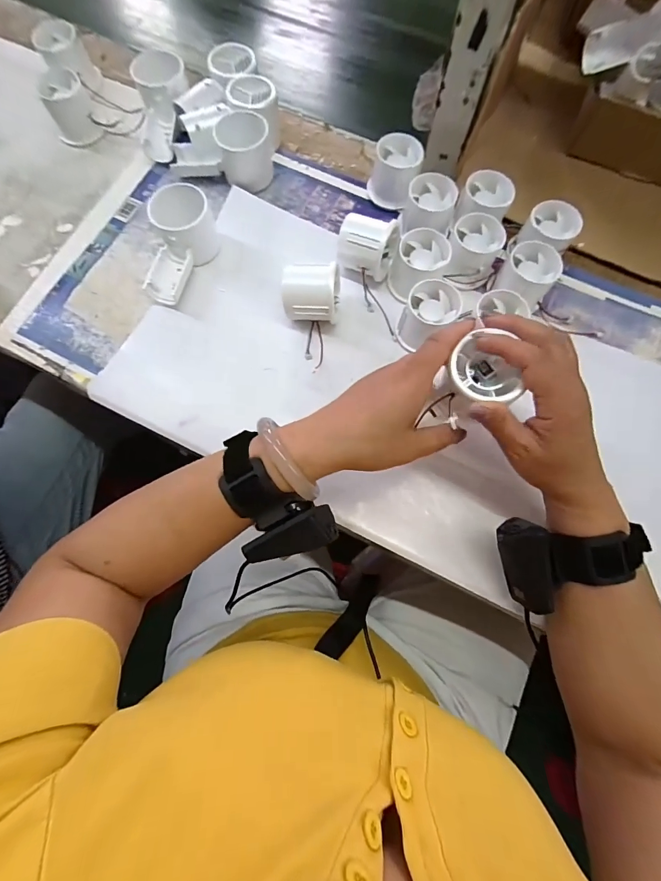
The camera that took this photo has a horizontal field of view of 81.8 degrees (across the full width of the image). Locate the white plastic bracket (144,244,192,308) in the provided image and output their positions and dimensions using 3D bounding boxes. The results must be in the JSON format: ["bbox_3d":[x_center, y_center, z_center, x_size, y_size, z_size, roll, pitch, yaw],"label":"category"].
[{"bbox_3d":[-0.167,-0.172,0.402,0.037,0.024,0.056,11,75,2],"label":"white plastic bracket"}]

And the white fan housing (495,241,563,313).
[{"bbox_3d":[0.204,-0.170,0.396,0.051,0.046,0.049,30,77,7],"label":"white fan housing"}]

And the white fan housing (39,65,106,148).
[{"bbox_3d":[-0.310,-0.400,0.457,0.049,0.043,0.067,-20,76,-6],"label":"white fan housing"}]

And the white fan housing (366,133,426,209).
[{"bbox_3d":[0.073,-0.304,0.433,0.052,0.042,0.063,20,76,4],"label":"white fan housing"}]

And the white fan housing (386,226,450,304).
[{"bbox_3d":[0.091,-0.183,0.398,0.055,0.043,0.052,0,75,-1],"label":"white fan housing"}]

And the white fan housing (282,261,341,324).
[{"bbox_3d":[-0.018,-0.147,0.382,0.054,0.055,0.055,5,75,0],"label":"white fan housing"}]

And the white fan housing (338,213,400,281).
[{"bbox_3d":[0.038,-0.201,0.398,0.057,0.056,0.051,21,76,5],"label":"white fan housing"}]

